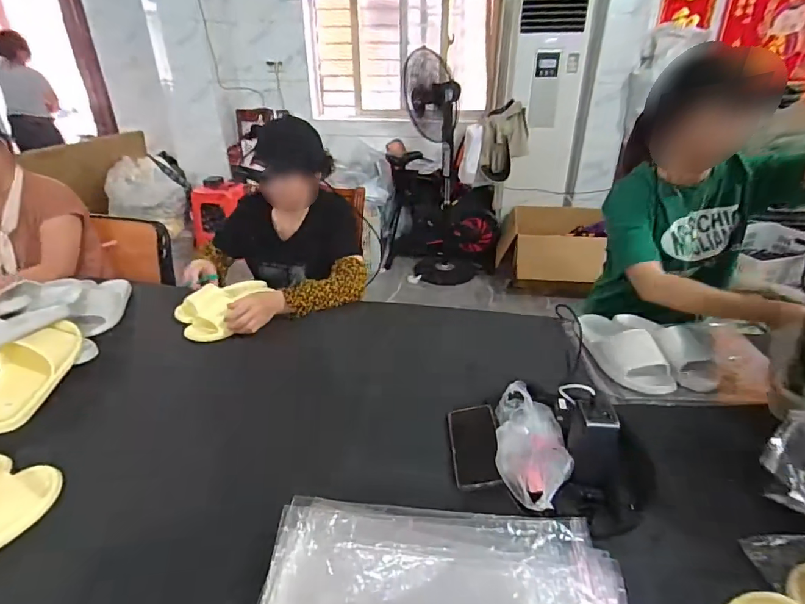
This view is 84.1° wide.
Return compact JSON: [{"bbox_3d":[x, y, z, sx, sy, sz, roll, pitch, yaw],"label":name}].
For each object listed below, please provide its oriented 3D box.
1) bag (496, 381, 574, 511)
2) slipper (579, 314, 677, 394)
[{"bbox_3d":[0.193,0.213,0.662,0.103,0.066,0.192,6,29,10],"label":"bag"},{"bbox_3d":[0.446,0.092,0.894,0.105,0.061,0.188,-6,29,-11],"label":"slipper"}]

